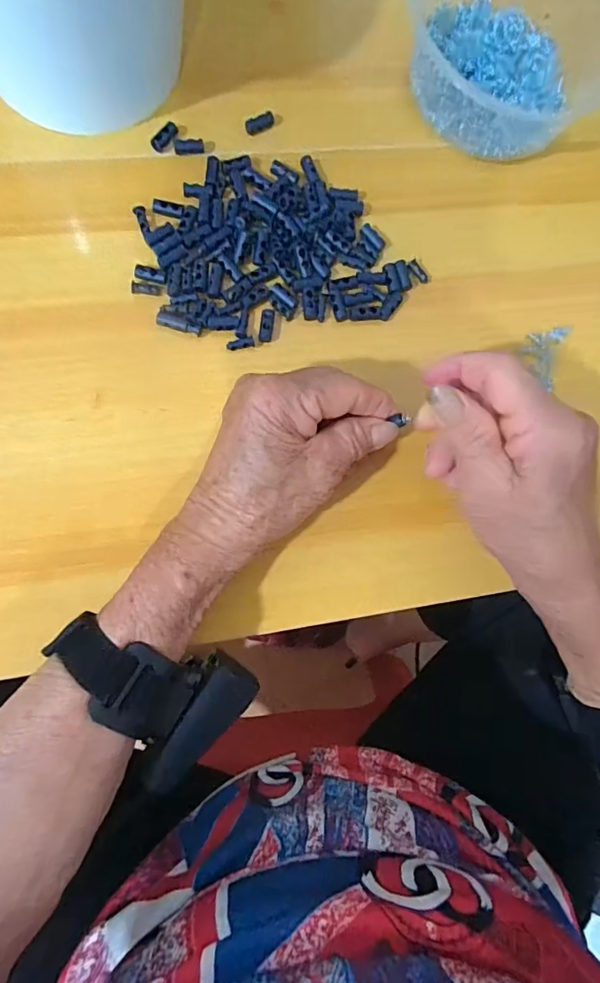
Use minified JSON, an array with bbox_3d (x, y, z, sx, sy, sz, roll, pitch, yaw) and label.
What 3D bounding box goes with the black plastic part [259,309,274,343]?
[{"bbox_3d":[-0.019,-0.099,0.287,0.008,0.004,0.019,8,82,-7],"label":"black plastic part"}]

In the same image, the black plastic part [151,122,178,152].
[{"bbox_3d":[-0.081,-0.214,0.292,0.006,0.004,0.018,42,81,-1],"label":"black plastic part"}]

